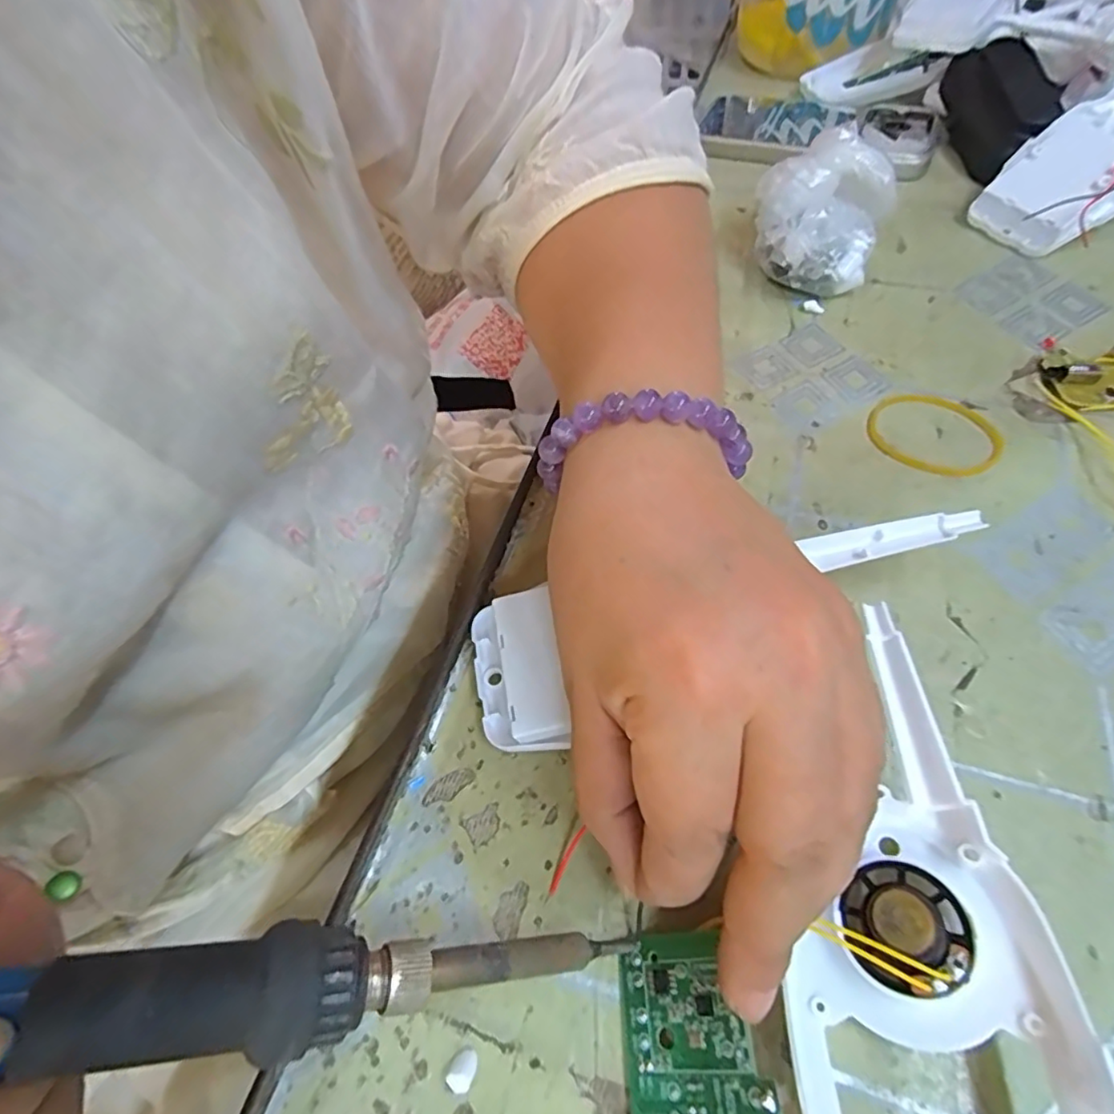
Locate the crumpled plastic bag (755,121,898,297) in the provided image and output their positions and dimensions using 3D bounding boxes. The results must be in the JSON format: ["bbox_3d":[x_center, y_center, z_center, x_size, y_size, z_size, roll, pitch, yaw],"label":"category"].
[{"bbox_3d":[0.136,-0.172,0.296,0.062,0.053,0.069,-5,56,2],"label":"crumpled plastic bag"}]

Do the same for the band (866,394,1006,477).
[{"bbox_3d":[0.157,-0.052,0.243,0.051,0.004,0.046,24,62,20],"label":"band"}]

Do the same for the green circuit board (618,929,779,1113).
[{"bbox_3d":[0.031,0.113,0.137,0.031,0.004,0.042,-21,48,17],"label":"green circuit board"}]

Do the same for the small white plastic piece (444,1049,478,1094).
[{"bbox_3d":[-0.022,0.123,0.140,0.006,0.004,0.008,36,66,25],"label":"small white plastic piece"}]

